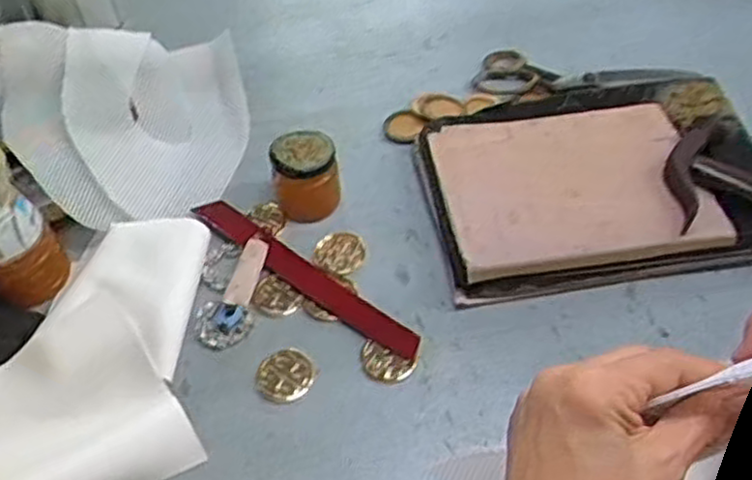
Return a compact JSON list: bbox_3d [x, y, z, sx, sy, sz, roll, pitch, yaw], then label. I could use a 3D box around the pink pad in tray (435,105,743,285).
[{"bbox_3d":[0.169,-0.052,0.656,0.217,0.024,0.165,-7,50,0],"label":"pink pad in tray"}]

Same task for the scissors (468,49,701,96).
[{"bbox_3d":[0.224,-0.178,0.795,0.238,0.022,0.064,1,50,7],"label":"scissors"}]

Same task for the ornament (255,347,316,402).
[{"bbox_3d":[-0.074,0.107,0.598,0.044,0.004,0.045,-3,50,3],"label":"ornament"}]

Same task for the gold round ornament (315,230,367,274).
[{"bbox_3d":[-0.031,0.011,0.669,0.044,0.008,0.042,-3,50,3],"label":"gold round ornament"}]

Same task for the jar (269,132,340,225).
[{"bbox_3d":[-0.064,-0.060,0.684,0.058,0.064,0.056,-3,50,3],"label":"jar"}]

